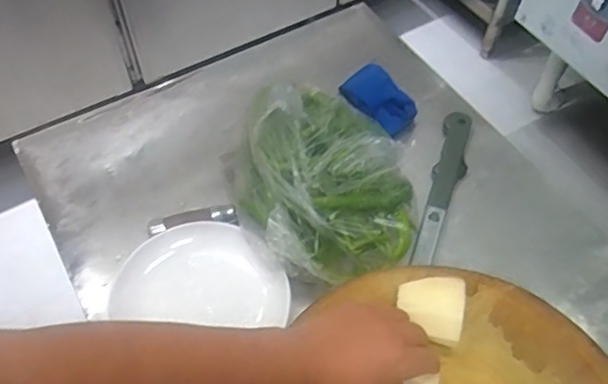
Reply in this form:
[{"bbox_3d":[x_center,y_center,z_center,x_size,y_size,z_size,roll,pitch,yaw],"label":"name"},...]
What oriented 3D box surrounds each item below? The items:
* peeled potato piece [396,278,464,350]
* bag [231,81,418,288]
[{"bbox_3d":[0.119,0.115,0.556,0.060,0.042,0.061,11,56,6],"label":"peeled potato piece"},{"bbox_3d":[0.024,-0.020,0.687,0.206,0.080,0.267,-7,56,-6],"label":"bag"}]

